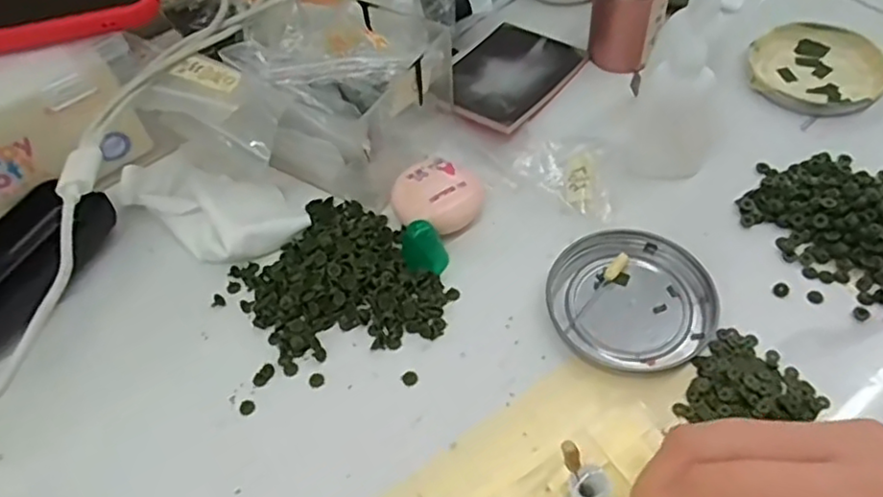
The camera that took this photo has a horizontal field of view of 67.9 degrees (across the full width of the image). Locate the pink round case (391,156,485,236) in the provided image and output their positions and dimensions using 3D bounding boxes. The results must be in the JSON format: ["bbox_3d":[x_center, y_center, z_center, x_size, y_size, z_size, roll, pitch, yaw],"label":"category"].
[{"bbox_3d":[-0.002,-0.028,0.358,0.047,0.019,0.039,7,57,8],"label":"pink round case"}]

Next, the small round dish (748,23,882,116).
[{"bbox_3d":[0.234,-0.113,0.410,0.077,0.012,0.074,-2,56,2],"label":"small round dish"}]

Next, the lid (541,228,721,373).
[{"bbox_3d":[0.093,0.025,0.324,0.079,0.009,0.074,-2,56,2],"label":"lid"}]

